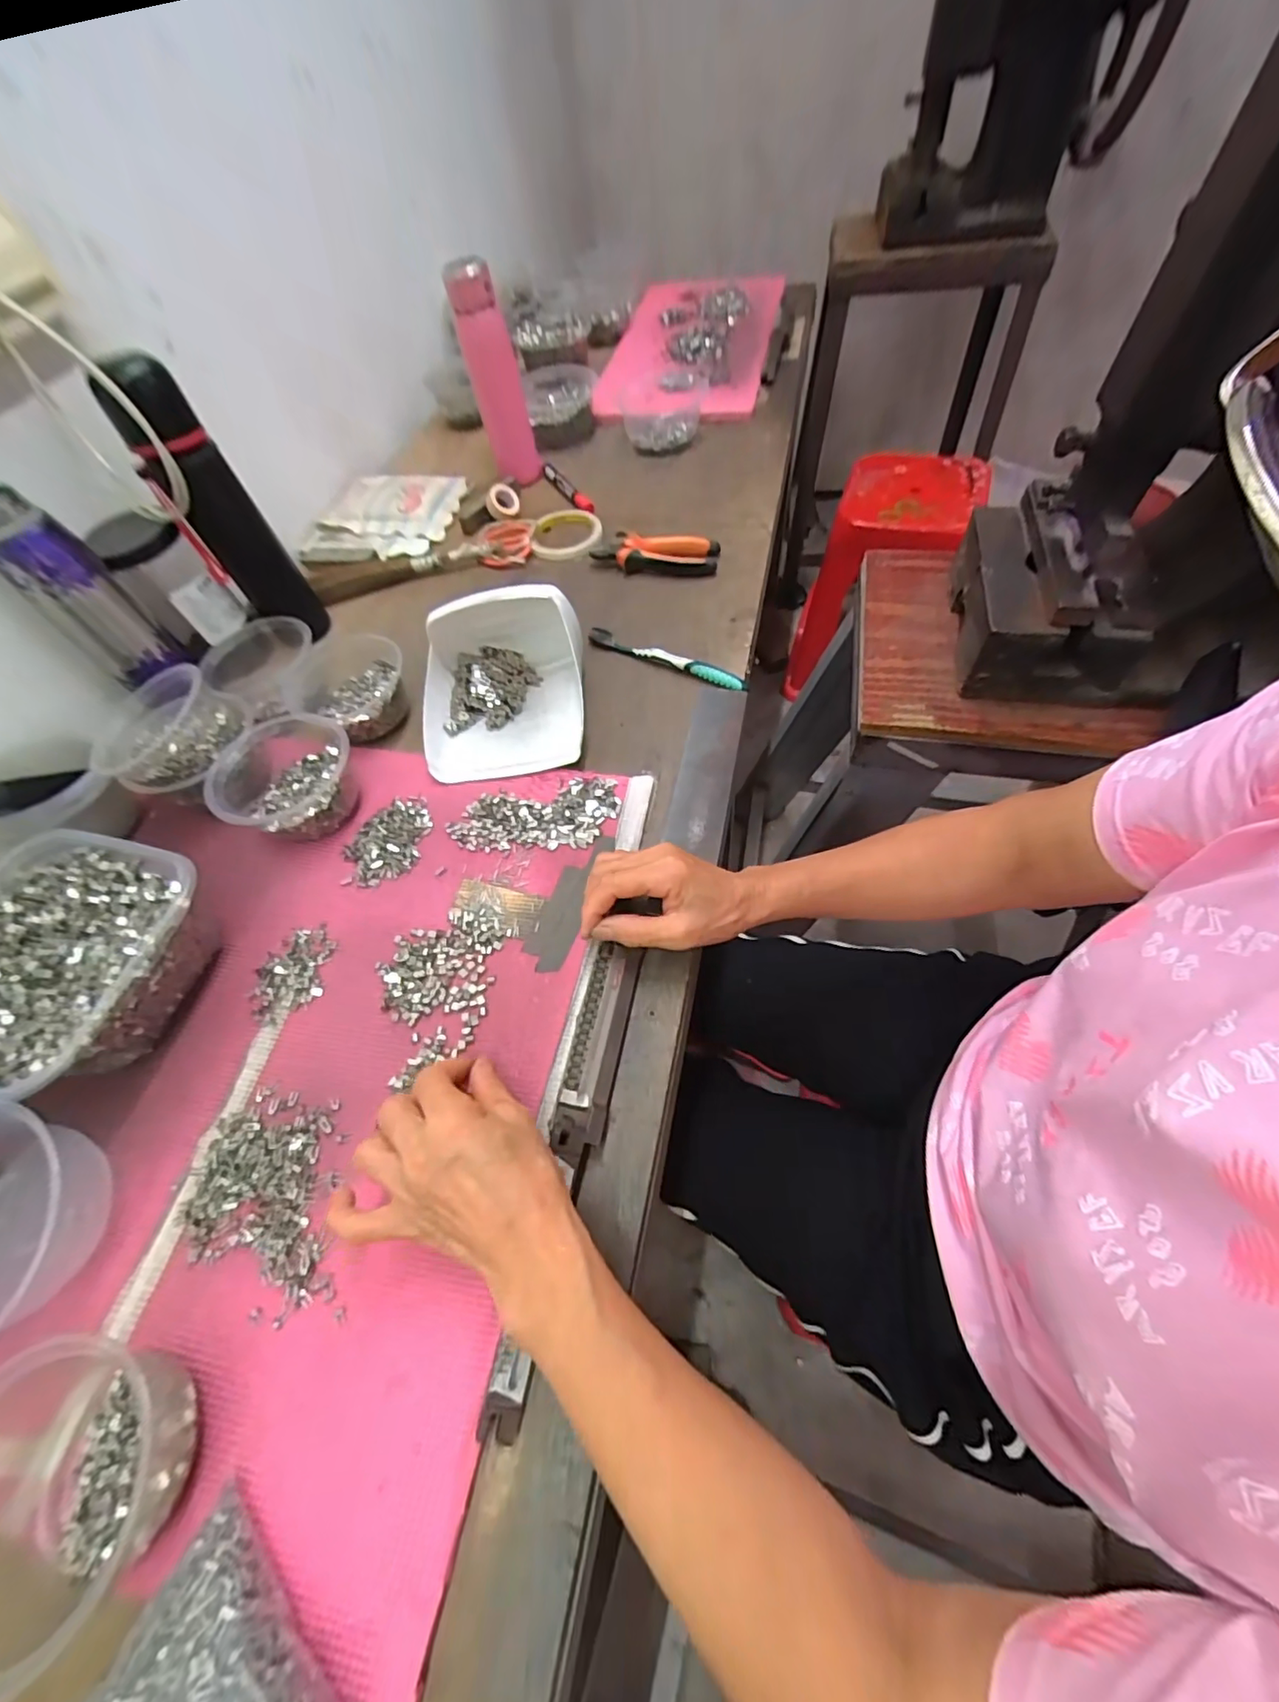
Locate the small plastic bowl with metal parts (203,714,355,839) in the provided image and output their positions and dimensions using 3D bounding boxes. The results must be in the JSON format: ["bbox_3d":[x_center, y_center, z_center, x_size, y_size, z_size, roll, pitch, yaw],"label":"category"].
[{"bbox_3d":[-0.313,-0.065,0.494,0.120,0.060,0.113,-3,58,5],"label":"small plastic bowl with metal parts"}]

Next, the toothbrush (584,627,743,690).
[{"bbox_3d":[0.027,-0.197,0.577,0.178,0.018,0.014,24,64,20],"label":"toothbrush"}]

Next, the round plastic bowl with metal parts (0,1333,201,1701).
[{"bbox_3d":[-0.286,0.310,0.267,0.119,0.061,0.112,-3,58,5],"label":"round plastic bowl with metal parts"}]

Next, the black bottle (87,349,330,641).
[{"bbox_3d":[-0.406,-0.325,0.556,0.068,0.239,0.060,-33,60,-13],"label":"black bottle"}]

